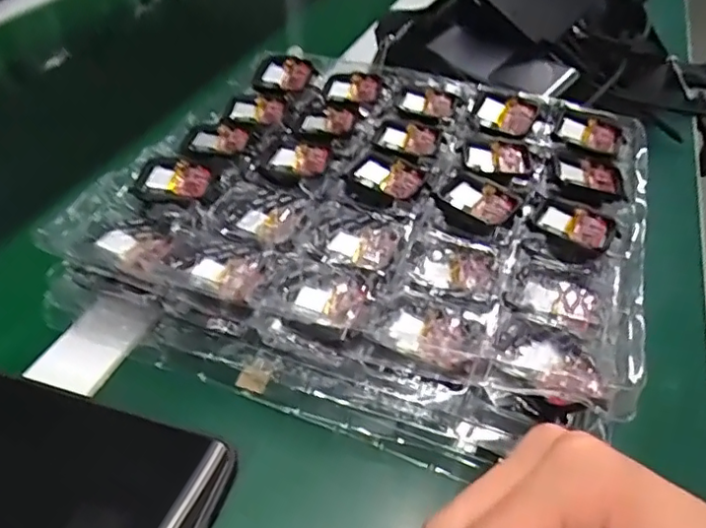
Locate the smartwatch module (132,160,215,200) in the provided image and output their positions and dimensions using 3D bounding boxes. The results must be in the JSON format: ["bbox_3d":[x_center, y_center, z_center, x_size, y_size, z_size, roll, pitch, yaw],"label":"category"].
[{"bbox_3d":[-0.107,-0.050,0.354,0.043,0.008,0.035,5,42,5],"label":"smartwatch module"}]

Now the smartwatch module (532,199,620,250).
[{"bbox_3d":[0.122,-0.020,0.332,0.044,0.011,0.036,20,45,20],"label":"smartwatch module"}]

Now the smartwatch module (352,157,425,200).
[{"bbox_3d":[0.021,-0.052,0.361,0.040,0.006,0.029,22,45,22],"label":"smartwatch module"}]

